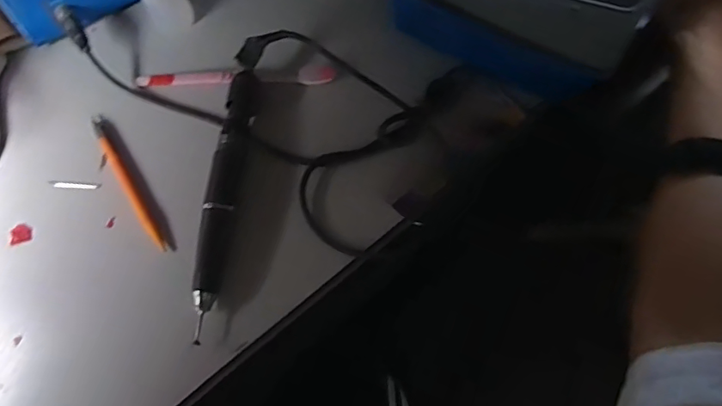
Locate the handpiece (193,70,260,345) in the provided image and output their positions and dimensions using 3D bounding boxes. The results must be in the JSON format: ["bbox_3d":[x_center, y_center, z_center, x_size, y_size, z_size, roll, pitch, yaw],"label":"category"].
[{"bbox_3d":[-0.105,-0.007,0.392,0.020,0.023,0.207,5,69,3],"label":"handpiece"}]

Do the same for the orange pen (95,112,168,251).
[{"bbox_3d":[-0.187,-0.019,0.406,0.010,0.007,0.135,-30,71,-10],"label":"orange pen"}]

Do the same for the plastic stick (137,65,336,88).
[{"bbox_3d":[-0.107,-0.107,0.435,0.168,0.008,0.015,-1,69,1],"label":"plastic stick"}]

